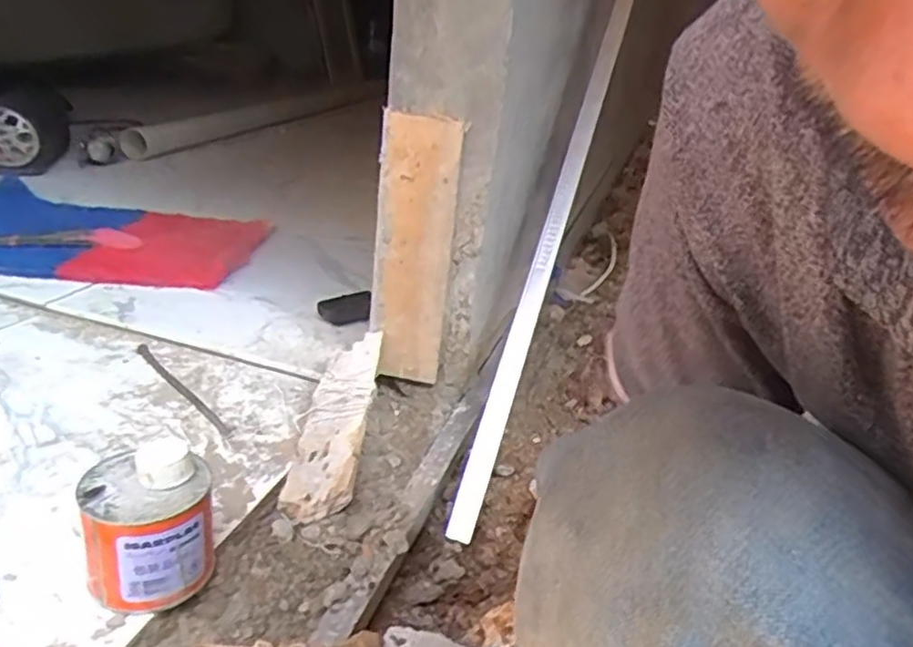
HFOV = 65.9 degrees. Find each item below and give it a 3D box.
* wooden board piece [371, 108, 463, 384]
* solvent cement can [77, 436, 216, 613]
[{"bbox_3d":[-0.058,-0.077,0.861,0.090,0.337,0.017,12,24,10],"label":"wooden board piece"},{"bbox_3d":[-0.250,0.162,0.574,0.093,0.111,0.088,-4,26,-25],"label":"solvent cement can"}]

